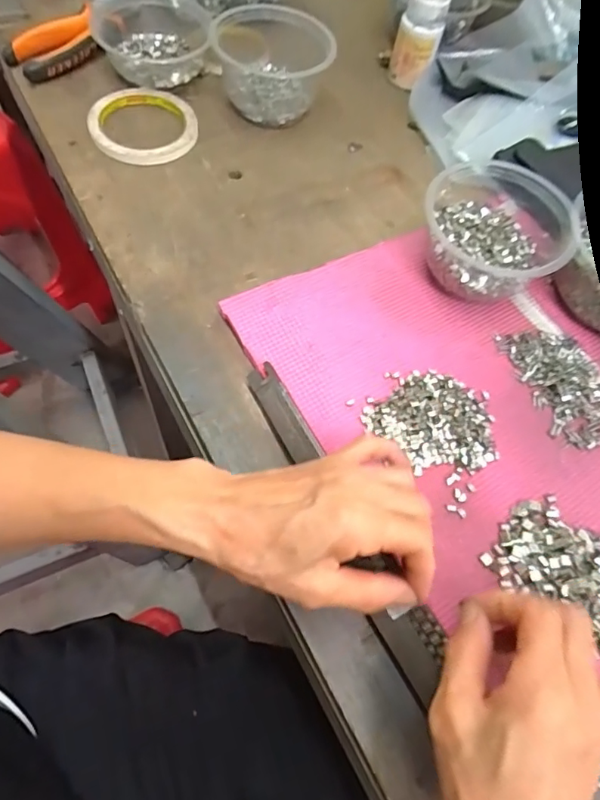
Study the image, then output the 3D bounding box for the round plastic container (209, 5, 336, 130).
[{"bbox_3d":[-0.026,-0.332,0.501,0.111,0.065,0.113,3,63,-6],"label":"round plastic container"}]

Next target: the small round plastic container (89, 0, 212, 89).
[{"bbox_3d":[-0.147,-0.367,0.518,0.112,0.045,0.114,3,63,-6],"label":"small round plastic container"}]

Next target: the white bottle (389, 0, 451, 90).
[{"bbox_3d":[0.121,-0.373,0.529,0.045,0.082,0.040,18,62,2],"label":"white bottle"}]

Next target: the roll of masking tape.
[{"bbox_3d":[-0.147,-0.262,0.484,0.096,0.018,0.097,-7,65,-6],"label":"roll of masking tape"}]

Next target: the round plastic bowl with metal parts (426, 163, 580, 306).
[{"bbox_3d":[0.154,-0.134,0.409,0.109,0.059,0.108,3,63,-6],"label":"round plastic bowl with metal parts"}]

